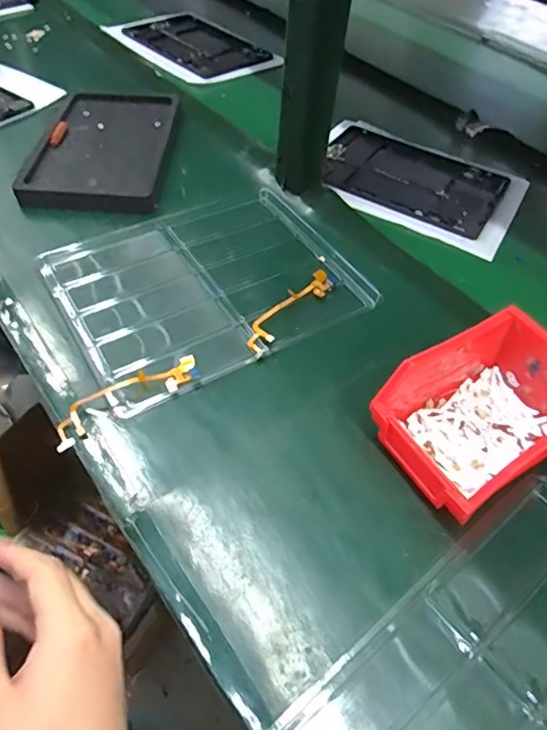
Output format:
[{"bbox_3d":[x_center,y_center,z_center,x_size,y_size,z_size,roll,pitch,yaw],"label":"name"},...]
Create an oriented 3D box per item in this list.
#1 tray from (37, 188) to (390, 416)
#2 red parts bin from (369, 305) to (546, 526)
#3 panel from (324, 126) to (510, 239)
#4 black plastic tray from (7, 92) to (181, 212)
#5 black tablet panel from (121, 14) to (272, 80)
[{"bbox_3d":[-0.062,-0.086,0.529,0.279,0.010,0.221,-23,55,-24],"label":"tray"},{"bbox_3d":[0.160,0.038,0.401,0.142,0.077,0.102,-23,54,-24],"label":"red parts bin"},{"bbox_3d":[0.179,-0.248,0.697,0.229,0.008,0.175,24,50,15],"label":"panel"},{"bbox_3d":[-0.212,-0.279,0.674,0.155,0.022,0.273,3,48,-4],"label":"black plastic tray"},{"bbox_3d":[-0.131,-0.569,0.941,0.189,0.017,0.250,-33,61,-28],"label":"black tablet panel"}]

